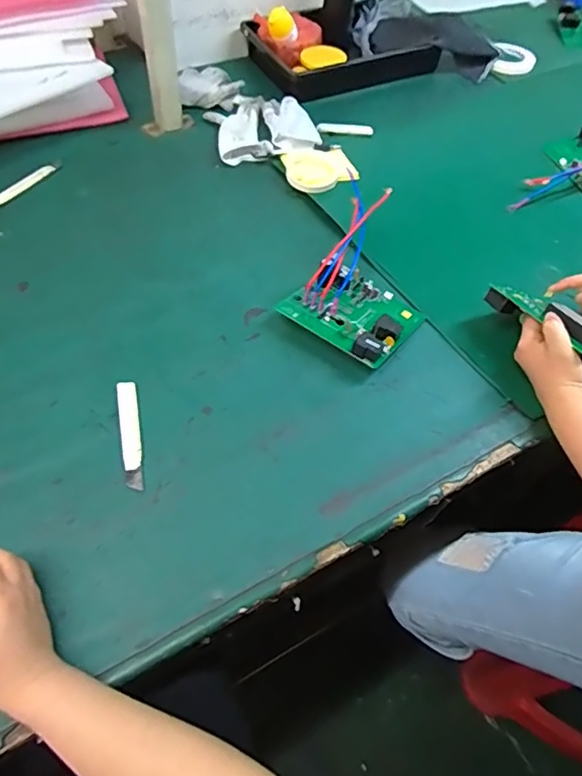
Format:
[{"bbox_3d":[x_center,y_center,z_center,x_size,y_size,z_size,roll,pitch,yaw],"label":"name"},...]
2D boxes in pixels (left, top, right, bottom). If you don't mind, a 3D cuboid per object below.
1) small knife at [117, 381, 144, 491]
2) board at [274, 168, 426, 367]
[{"bbox_3d":[-0.182,0.050,0.605,0.020,0.005,0.139,-9,56,-9],"label":"small knife"},{"bbox_3d":[0.093,-0.138,0.690,0.162,0.100,0.188,33,60,19],"label":"board"}]

